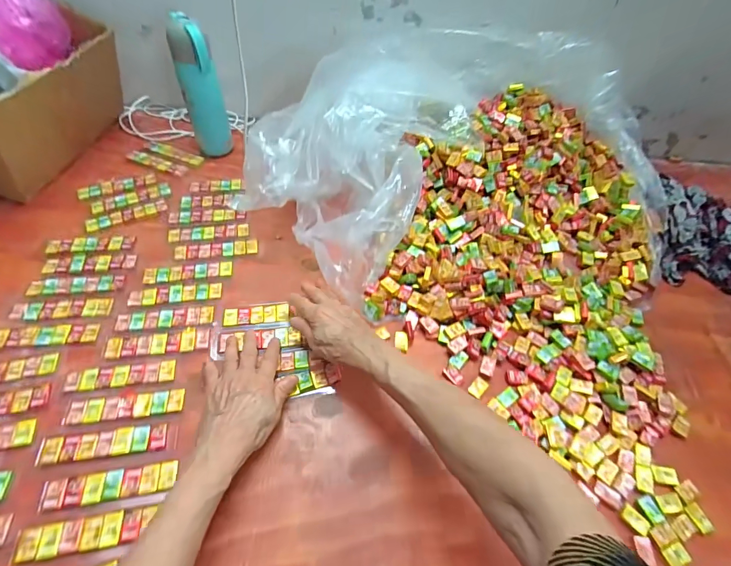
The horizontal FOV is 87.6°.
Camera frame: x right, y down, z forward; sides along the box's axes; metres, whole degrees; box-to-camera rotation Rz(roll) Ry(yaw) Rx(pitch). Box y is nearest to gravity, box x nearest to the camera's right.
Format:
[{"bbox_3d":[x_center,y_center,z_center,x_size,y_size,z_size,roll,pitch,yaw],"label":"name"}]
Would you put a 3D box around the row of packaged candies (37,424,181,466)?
[{"bbox_3d":[-0.267,0.167,0.399,0.131,0.004,0.027,-5,53,-9],"label":"row of packaged candies"}]

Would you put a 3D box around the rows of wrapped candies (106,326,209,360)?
[{"bbox_3d":[-0.257,0.073,0.472,0.118,0.004,0.032,-6,53,-9],"label":"rows of wrapped candies"}]

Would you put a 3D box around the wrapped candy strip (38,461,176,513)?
[{"bbox_3d":[-0.251,0.198,0.375,0.120,0.004,0.027,-6,53,-10],"label":"wrapped candy strip"}]

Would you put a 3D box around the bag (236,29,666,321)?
[{"bbox_3d":[0.162,-0.168,0.594,0.654,0.181,0.448,-7,53,-10],"label":"bag"}]

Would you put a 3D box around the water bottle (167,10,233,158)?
[{"bbox_3d":[-0.270,-0.312,0.636,0.062,0.209,0.073,-21,57,-19],"label":"water bottle"}]

